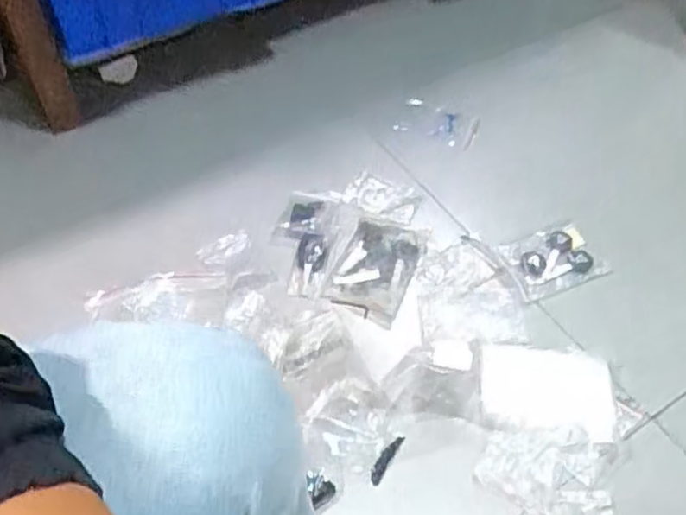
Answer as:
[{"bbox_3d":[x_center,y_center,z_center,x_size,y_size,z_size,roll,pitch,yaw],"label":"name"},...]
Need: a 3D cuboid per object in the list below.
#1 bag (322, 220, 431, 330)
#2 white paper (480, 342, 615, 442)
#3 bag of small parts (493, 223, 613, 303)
[{"bbox_3d":[0.043,0.009,0.848,0.090,0.018,0.148,20,54,12],"label":"bag"},{"bbox_3d":[0.224,0.147,0.742,0.146,0.023,0.097,9,52,4],"label":"white paper"},{"bbox_3d":[0.269,0.001,0.872,0.116,0.013,0.096,-17,55,-16],"label":"bag of small parts"}]

